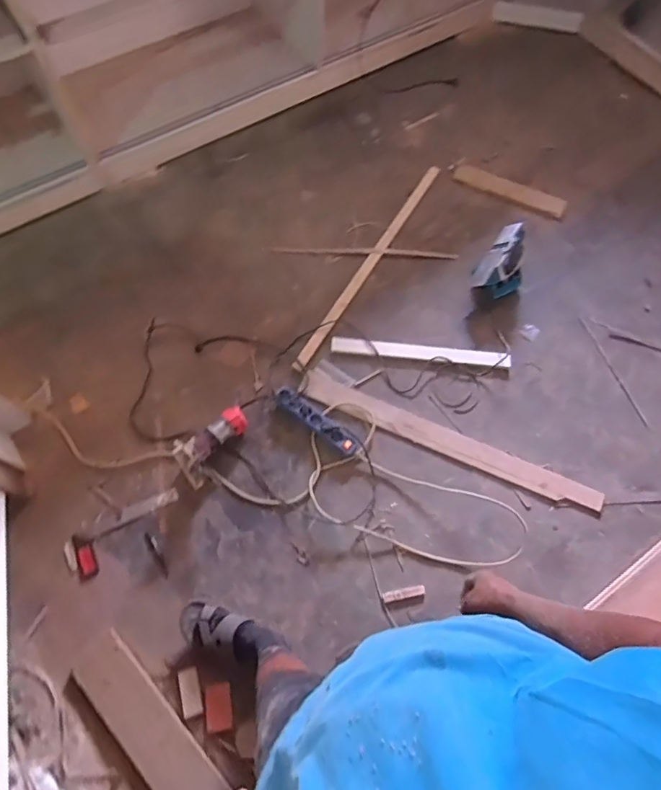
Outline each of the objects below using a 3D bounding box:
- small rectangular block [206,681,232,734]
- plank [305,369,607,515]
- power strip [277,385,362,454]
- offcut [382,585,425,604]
[{"bbox_3d":[-0.285,0.797,1.264,0.062,0.012,0.106,-6,68,-6],"label":"small rectangular block"},{"bbox_3d":[0.377,0.147,1.551,0.973,0.018,0.101,24,68,7],"label":"plank"},{"bbox_3d":[-0.043,0.082,1.529,0.298,0.054,0.066,38,69,13],"label":"power strip"},{"bbox_3d":[0.206,0.553,1.378,0.121,0.014,0.027,-9,68,-7],"label":"offcut"}]

